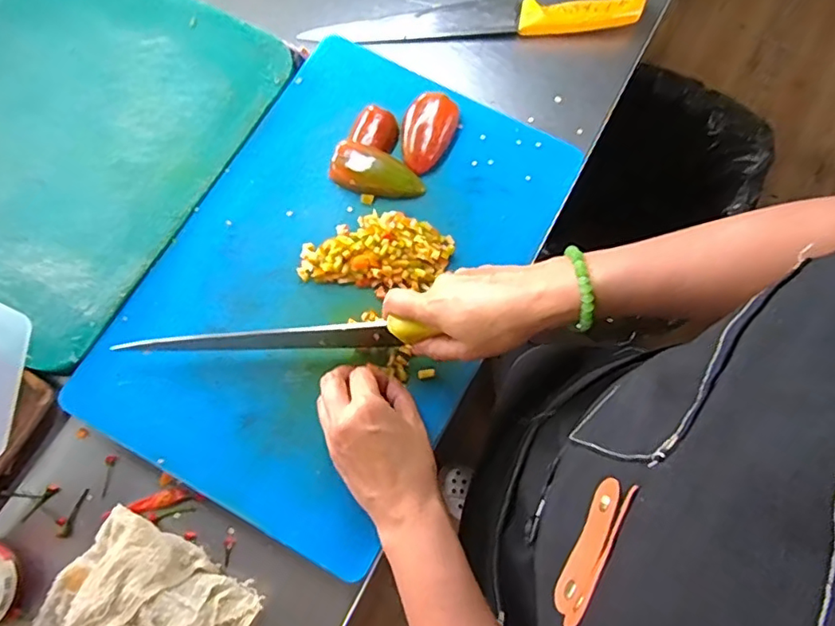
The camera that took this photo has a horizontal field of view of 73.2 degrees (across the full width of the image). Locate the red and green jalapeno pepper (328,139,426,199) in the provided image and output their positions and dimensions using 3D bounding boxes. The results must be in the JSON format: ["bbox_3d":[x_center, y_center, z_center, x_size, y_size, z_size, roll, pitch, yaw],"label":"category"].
[{"bbox_3d":[-0.040,-0.132,0.539,0.088,0.026,0.042,24,74,6],"label":"red and green jalapeno pepper"}]

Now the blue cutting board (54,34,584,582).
[{"bbox_3d":[-0.071,-0.042,0.510,0.295,0.028,0.440,28,74,7],"label":"blue cutting board"}]

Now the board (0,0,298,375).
[{"bbox_3d":[-0.359,-0.186,0.550,0.342,0.022,0.380,28,74,7],"label":"board"}]

